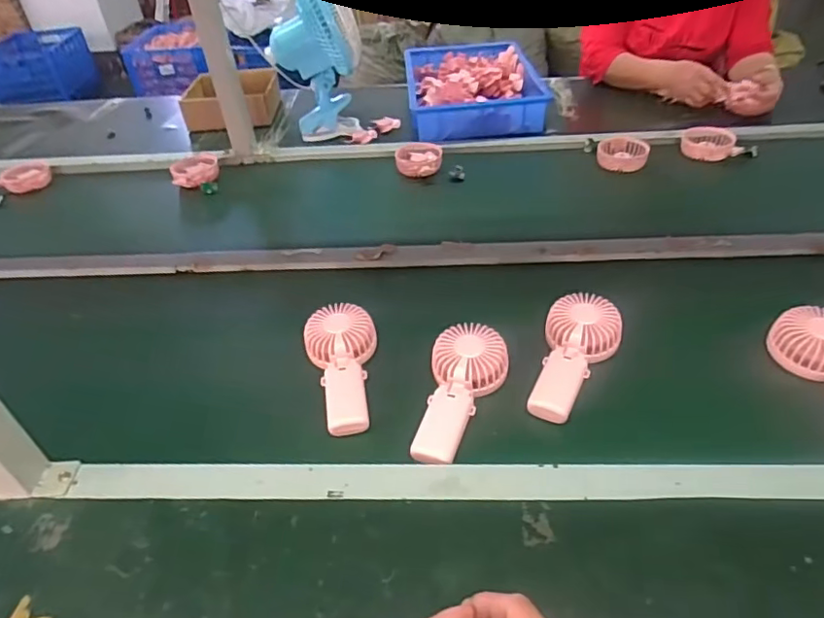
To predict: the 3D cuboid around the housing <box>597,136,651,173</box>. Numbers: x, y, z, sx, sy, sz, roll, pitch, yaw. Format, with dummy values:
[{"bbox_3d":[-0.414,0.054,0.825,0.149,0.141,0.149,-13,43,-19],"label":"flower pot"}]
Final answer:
[{"bbox_3d":[0.394,-0.293,1.053,0.090,0.032,0.093,8,41,16],"label":"housing"}]

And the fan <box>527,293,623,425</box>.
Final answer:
[{"bbox_3d":[0.185,0.056,0.651,0.084,0.029,0.174,17,56,25],"label":"fan"}]

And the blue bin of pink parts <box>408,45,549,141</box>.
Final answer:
[{"bbox_3d":[0.137,-0.523,1.324,0.293,0.072,0.462,-5,39,1],"label":"blue bin of pink parts"}]

